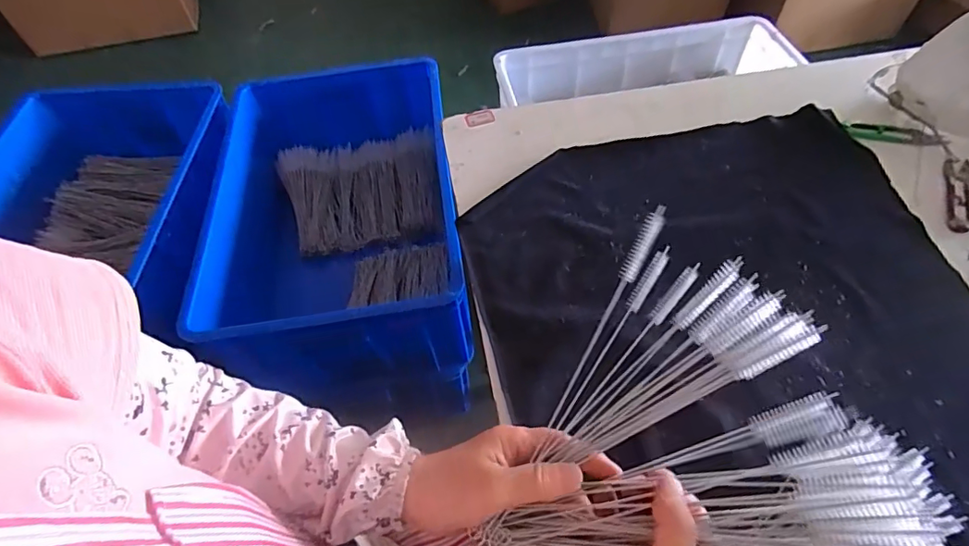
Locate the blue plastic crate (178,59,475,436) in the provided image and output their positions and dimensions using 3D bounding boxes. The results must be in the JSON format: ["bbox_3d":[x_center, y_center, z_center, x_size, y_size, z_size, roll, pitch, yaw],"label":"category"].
[{"bbox_3d":[-0.279,-0.101,1.000,0.471,0.229,0.607,-12,56,-5],"label":"blue plastic crate"}]

